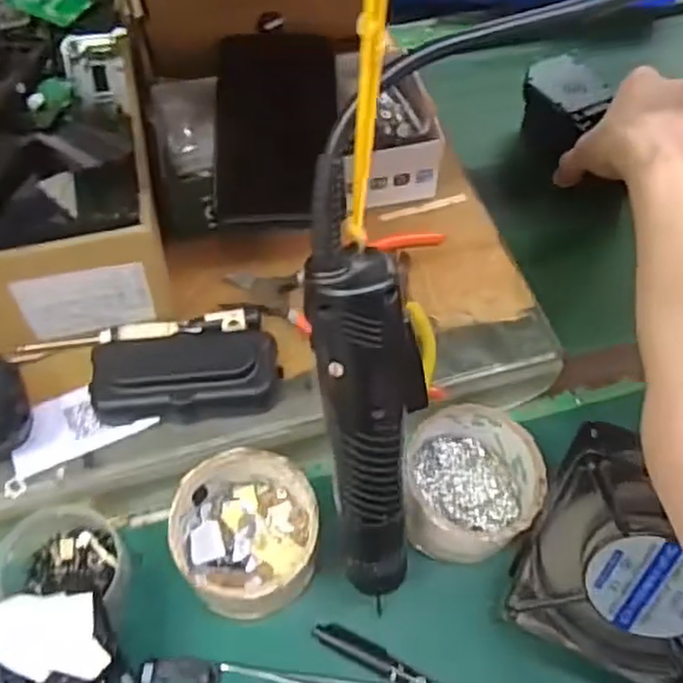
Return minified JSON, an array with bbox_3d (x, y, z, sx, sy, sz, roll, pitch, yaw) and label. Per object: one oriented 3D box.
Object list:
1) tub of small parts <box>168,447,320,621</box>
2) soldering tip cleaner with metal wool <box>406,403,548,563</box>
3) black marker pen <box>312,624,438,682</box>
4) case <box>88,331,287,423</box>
[{"bbox_3d":[-0.054,0.110,0.412,0.076,0.064,0.077,0,59,-1],"label":"tub of small parts"},{"bbox_3d":[0.079,0.086,0.430,0.076,0.046,0.087,4,59,2],"label":"soldering tip cleaner with metal wool"},{"bbox_3d":[0.049,0.195,0.400,0.139,0.019,0.013,23,61,13],"label":"black marker pen"},{"bbox_3d":[-0.092,0.017,0.419,0.107,0.023,0.053,-6,59,-4],"label":"case"}]

